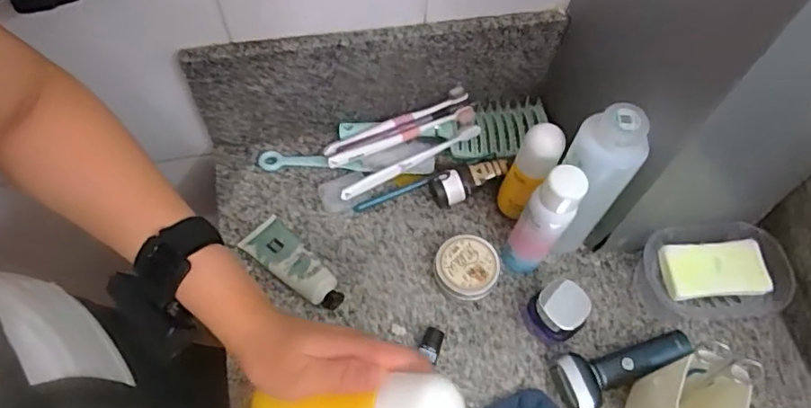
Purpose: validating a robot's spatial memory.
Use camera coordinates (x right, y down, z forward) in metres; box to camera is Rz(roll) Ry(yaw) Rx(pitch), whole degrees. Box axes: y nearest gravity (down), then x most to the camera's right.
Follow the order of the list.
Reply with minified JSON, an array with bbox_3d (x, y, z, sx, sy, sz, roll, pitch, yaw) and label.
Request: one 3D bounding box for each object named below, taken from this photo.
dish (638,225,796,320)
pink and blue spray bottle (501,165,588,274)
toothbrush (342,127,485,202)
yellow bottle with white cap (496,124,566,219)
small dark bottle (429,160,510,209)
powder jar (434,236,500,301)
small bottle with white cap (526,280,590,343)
[{"bbox_3d":[0.333,0.076,0.607,0.148,0.054,0.096,-2,62,-3],"label":"dish"},{"bbox_3d":[0.135,0.023,0.555,0.043,0.166,0.042,1,62,-2],"label":"pink and blue spray bottle"},{"bbox_3d":[0.005,-0.052,0.647,0.181,0.016,0.018,-26,66,-15],"label":"toothbrush"},{"bbox_3d":[0.130,-0.027,0.590,0.040,0.147,0.034,31,65,14],"label":"yellow bottle with white cap"},{"bbox_3d":[0.073,-0.027,0.639,0.094,0.036,0.032,-24,64,7],"label":"small dark bottle"},{"bbox_3d":[0.066,0.070,0.600,0.066,0.039,0.062,1,62,-2],"label":"powder jar"},{"bbox_3d":[0.158,0.112,0.572,0.042,0.064,0.051,-36,69,-19],"label":"small bottle with white cap"}]

